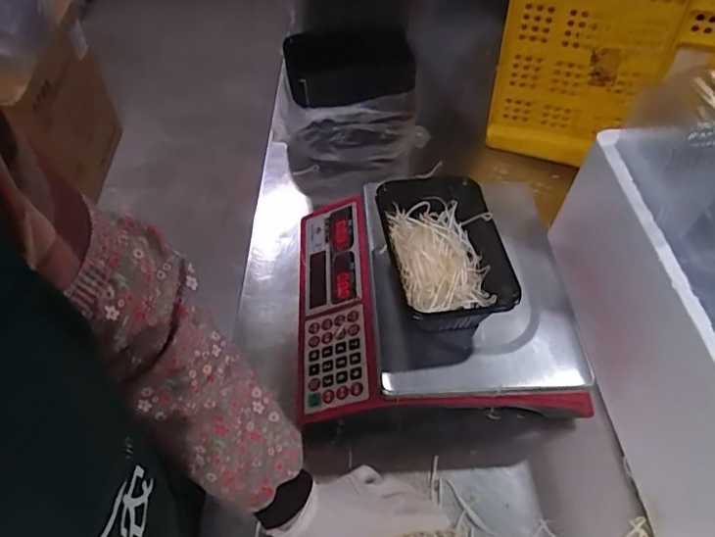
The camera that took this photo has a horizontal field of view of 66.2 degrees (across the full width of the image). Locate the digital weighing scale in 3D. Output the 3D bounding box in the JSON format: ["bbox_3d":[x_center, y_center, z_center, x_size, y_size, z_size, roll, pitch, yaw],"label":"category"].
[{"bbox_3d":[0.081,0.027,0.646,0.300,0.097,0.291,-1,53,-4],"label":"digital weighing scale"}]

